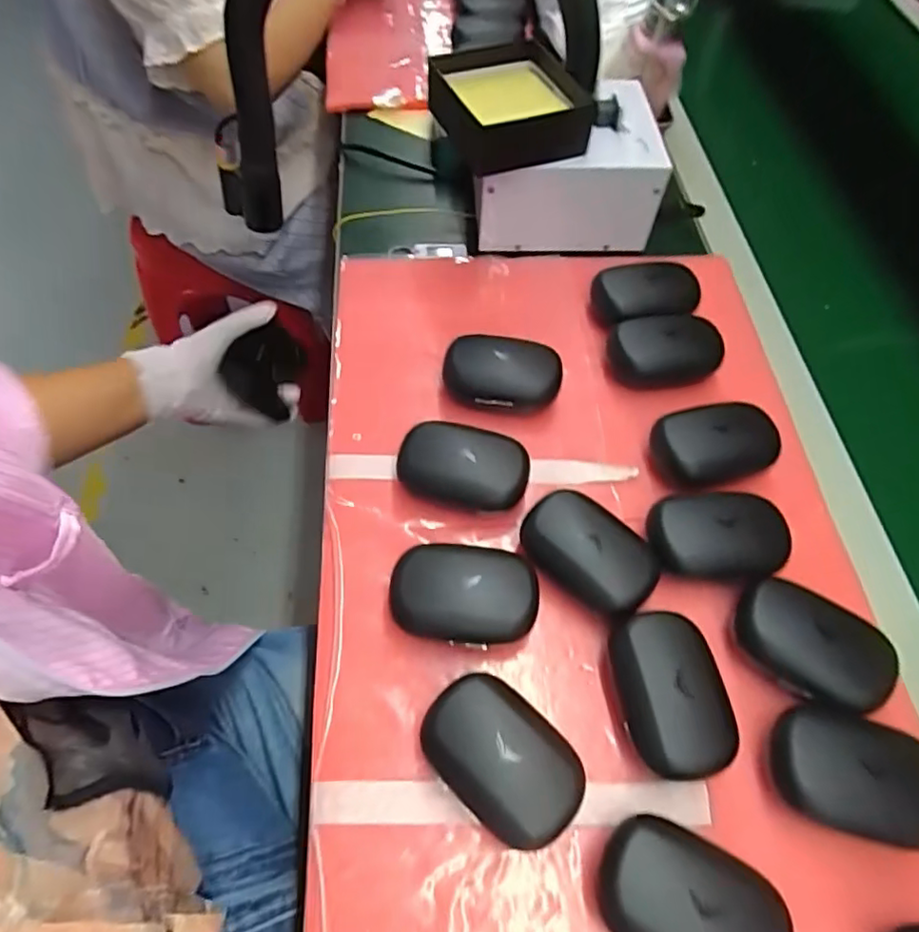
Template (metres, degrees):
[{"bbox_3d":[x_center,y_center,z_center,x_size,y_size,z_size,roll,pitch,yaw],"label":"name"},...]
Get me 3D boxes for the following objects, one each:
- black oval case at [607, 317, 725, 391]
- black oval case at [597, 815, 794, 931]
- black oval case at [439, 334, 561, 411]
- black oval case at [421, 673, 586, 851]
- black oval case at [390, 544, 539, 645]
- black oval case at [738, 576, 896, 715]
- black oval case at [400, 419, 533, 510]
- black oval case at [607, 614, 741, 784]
[{"bbox_3d":[0.158,-0.086,0.463,0.082,0.038,0.052,-1,59,-2],"label":"black oval case"},{"bbox_3d":[0.107,0.207,0.286,0.084,0.035,0.055,25,60,11],"label":"black oval case"},{"bbox_3d":[0.032,-0.067,0.452,0.083,0.033,0.058,3,59,1],"label":"black oval case"},{"bbox_3d":[0.022,0.152,0.317,0.084,0.036,0.056,38,63,18],"label":"black oval case"},{"bbox_3d":[0.003,0.078,0.362,0.083,0.038,0.054,4,59,1],"label":"black oval case"},{"bbox_3d":[0.199,0.101,0.342,0.081,0.021,0.051,31,64,16],"label":"black oval case"},{"bbox_3d":[0.003,0.001,0.403,0.082,0.036,0.048,17,61,9],"label":"black oval case"},{"bbox_3d":[0.115,0.127,0.337,0.054,0.033,0.082,-4,60,-3],"label":"black oval case"}]

